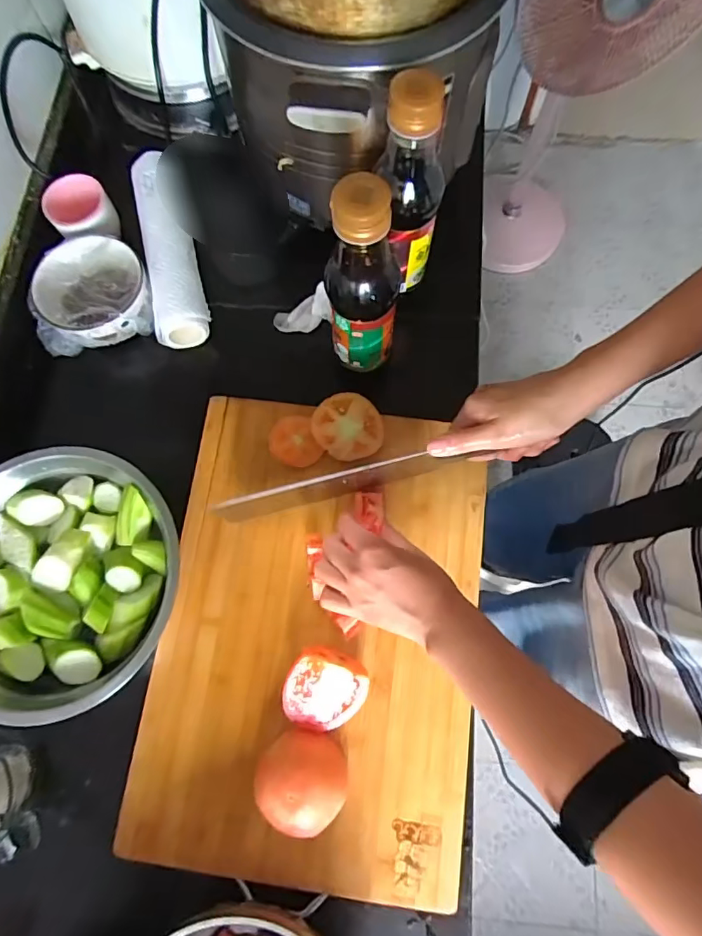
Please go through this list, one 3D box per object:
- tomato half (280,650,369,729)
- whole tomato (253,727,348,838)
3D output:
[{"bbox_3d":[-0.022,0.195,0.441,0.066,0.049,0.063,0,74,1],"label":"tomato half"},{"bbox_3d":[-0.040,0.260,0.420,0.073,0.050,0.071,0,74,1],"label":"whole tomato"}]

